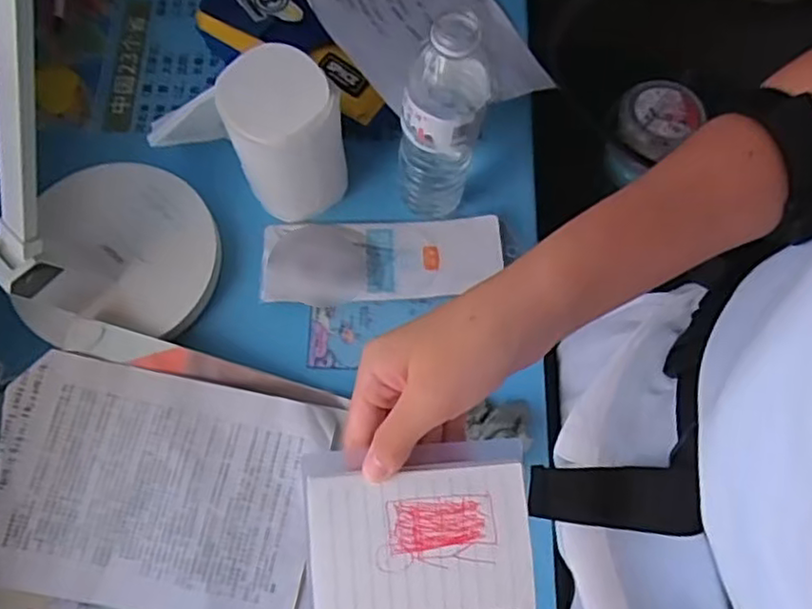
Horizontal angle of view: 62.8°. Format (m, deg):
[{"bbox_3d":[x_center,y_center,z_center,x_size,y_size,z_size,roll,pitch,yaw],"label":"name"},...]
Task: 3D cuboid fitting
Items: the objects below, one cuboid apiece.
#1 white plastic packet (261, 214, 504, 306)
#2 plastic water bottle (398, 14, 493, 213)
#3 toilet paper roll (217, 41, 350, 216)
[{"bbox_3d":[-0.021,-0.042,0.599,0.211,0.007,0.078,-2,71,-2],"label":"white plastic packet"},{"bbox_3d":[0.026,-0.135,0.524,0.061,0.210,0.049,6,71,1],"label":"plastic water bottle"},{"bbox_3d":[-0.097,-0.140,0.561,0.086,0.141,0.081,0,71,-1],"label":"toilet paper roll"}]

